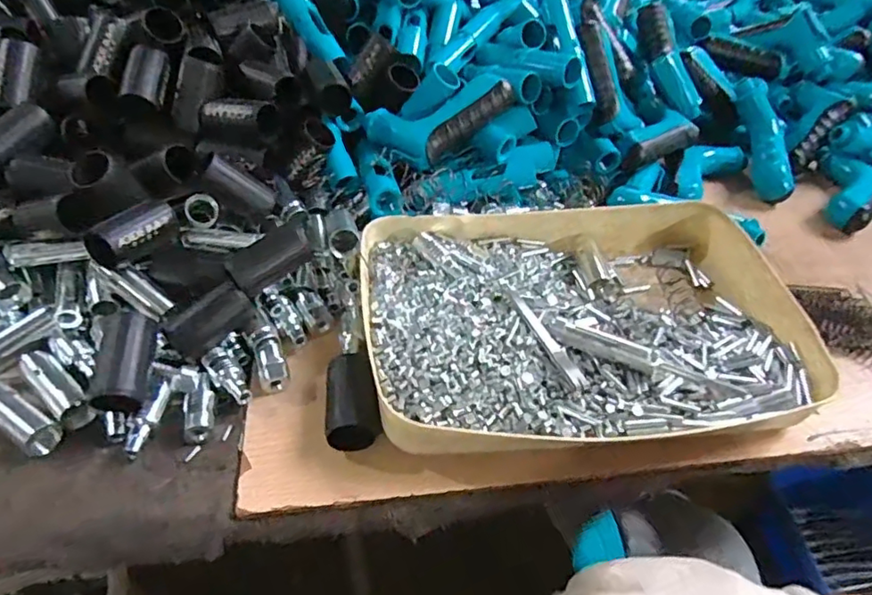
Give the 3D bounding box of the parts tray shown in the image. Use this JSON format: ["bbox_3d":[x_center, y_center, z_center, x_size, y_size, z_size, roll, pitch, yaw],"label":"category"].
[{"bbox_3d":[0.113,0.016,0.455,0.334,0.046,0.237,-3,46,-8],"label":"parts tray"}]

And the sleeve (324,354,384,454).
[{"bbox_3d":[-0.060,0.074,0.397,0.035,0.033,0.067,-6,46,-11],"label":"sleeve"}]

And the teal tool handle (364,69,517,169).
[{"bbox_3d":[0.005,-0.165,0.532,0.136,0.031,0.066,-21,47,6],"label":"teal tool handle"}]

